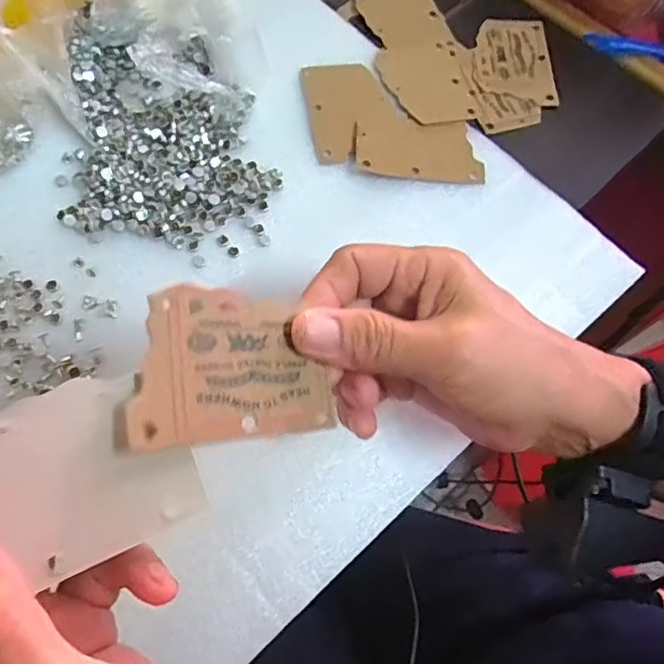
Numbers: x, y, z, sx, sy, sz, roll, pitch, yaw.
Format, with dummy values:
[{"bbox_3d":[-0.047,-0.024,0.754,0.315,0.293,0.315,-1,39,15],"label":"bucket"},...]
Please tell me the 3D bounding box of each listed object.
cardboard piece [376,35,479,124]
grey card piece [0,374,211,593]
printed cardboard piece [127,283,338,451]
[{"bbox_3d":[0.061,-0.169,0.390,0.055,0.004,0.079,-9,68,-7],"label":"cardboard piece"},{"bbox_3d":[-0.083,0.047,0.179,0.084,0.004,0.054,-19,94,-39],"label":"grey card piece"},{"bbox_3d":[-0.034,0.011,0.210,0.076,0.004,0.052,0,77,-35],"label":"printed cardboard piece"}]

